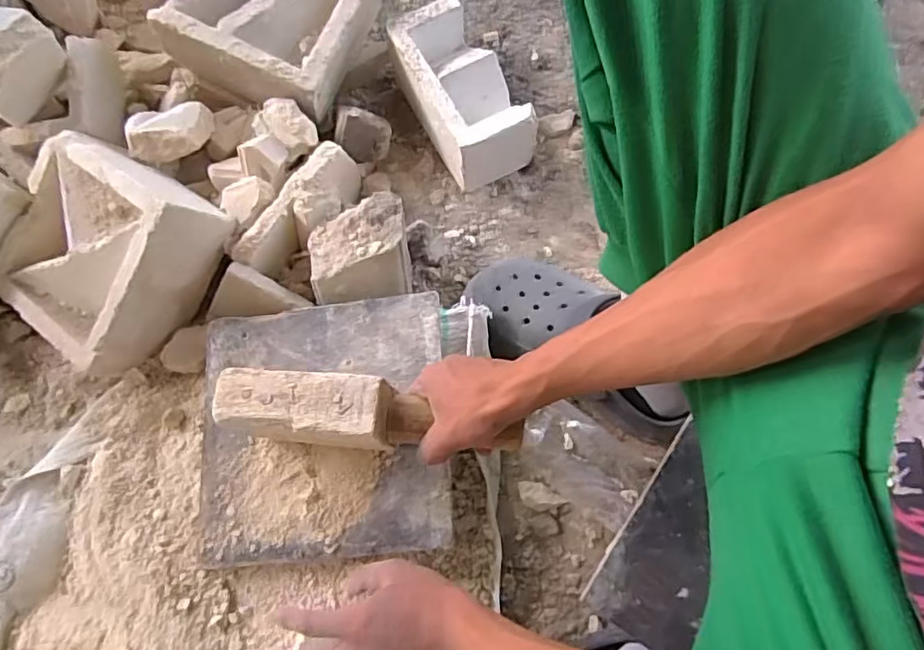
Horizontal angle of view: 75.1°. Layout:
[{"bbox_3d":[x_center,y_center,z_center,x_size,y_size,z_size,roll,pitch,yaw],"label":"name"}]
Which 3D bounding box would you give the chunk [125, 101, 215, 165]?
[{"bbox_3d":[-0.333,-0.221,0.685,0.089,0.036,0.061,-15,72,-5],"label":"chunk"}]

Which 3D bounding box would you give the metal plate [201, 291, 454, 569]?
[{"bbox_3d":[-0.137,0.097,0.592,0.237,0.009,0.246,-7,71,3],"label":"metal plate"}]

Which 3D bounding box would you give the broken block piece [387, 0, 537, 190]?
[{"bbox_3d":[-0.003,-0.284,0.741,0.099,0.093,0.193,-26,73,-8],"label":"broken block piece"}]

